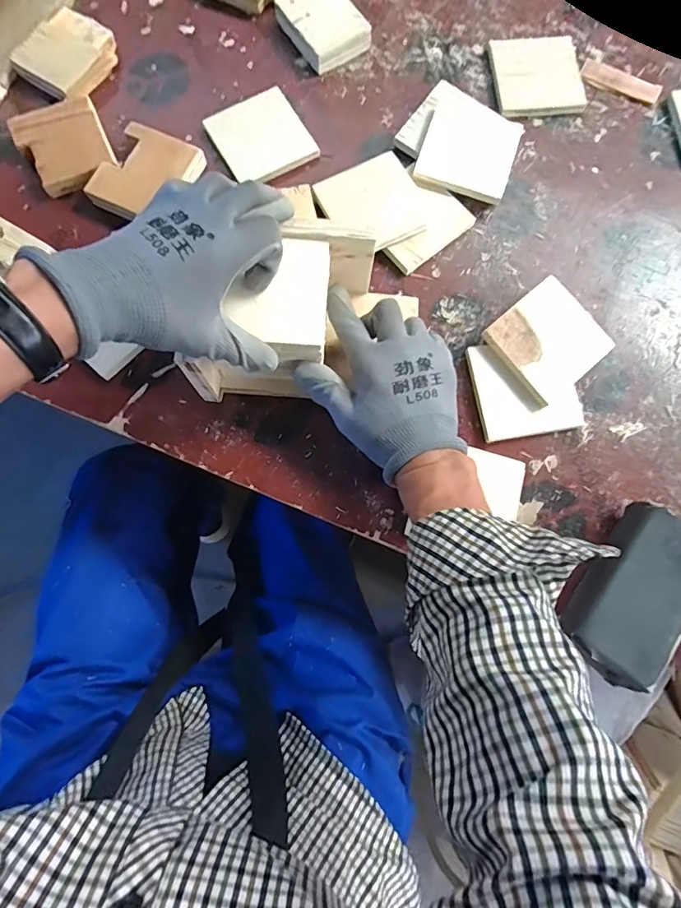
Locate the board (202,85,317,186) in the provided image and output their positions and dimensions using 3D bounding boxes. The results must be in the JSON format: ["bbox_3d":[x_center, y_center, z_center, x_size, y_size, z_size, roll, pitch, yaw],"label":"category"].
[{"bbox_3d":[-0.083,-0.328,0.486,0.085,0.016,0.091,-32,81,-6],"label":"board"}]

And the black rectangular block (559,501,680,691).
[{"bbox_3d":[0.246,0.116,0.385,0.076,0.033,0.136,37,81,6],"label":"black rectangular block"}]

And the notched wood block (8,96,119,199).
[{"bbox_3d":[-0.276,-0.310,0.472,0.081,0.021,0.091,-25,80,-5],"label":"notched wood block"}]

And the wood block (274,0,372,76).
[{"bbox_3d":[-0.020,-0.462,0.504,0.068,0.027,0.092,-38,81,-7],"label":"wood block"}]

